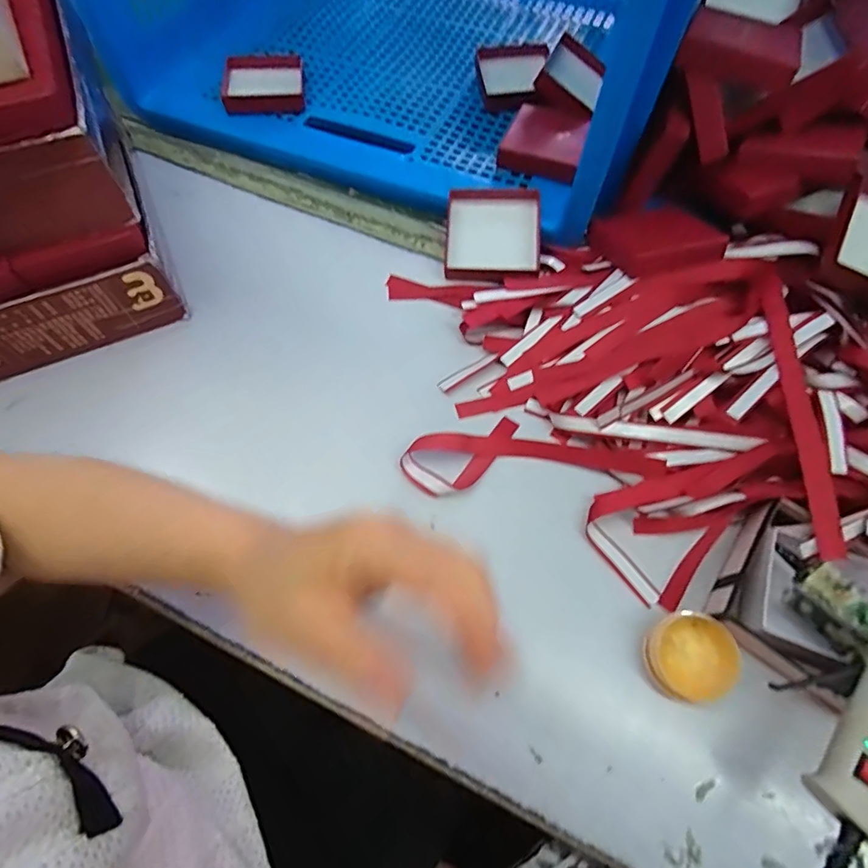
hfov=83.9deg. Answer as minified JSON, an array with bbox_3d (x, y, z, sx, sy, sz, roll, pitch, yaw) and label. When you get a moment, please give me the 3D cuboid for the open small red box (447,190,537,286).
[{"bbox_3d":[0.059,-0.197,0.480,0.091,0.022,0.102,3,64,1],"label":"open small red box"}]

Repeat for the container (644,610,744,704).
[{"bbox_3d":[0.172,0.149,0.325,0.057,0.019,0.052,0,64,0],"label":"container"}]

